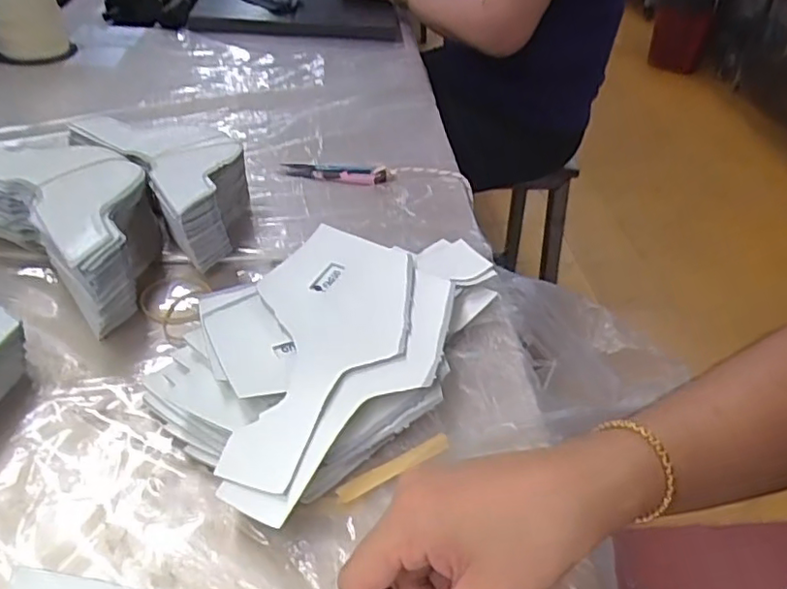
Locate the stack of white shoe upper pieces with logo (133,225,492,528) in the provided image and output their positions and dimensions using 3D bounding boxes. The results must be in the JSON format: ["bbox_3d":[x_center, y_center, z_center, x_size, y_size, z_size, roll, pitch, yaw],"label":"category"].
[{"bbox_3d":[-0.032,0.023,0.407,0.148,0.035,0.244,31,46,27],"label":"stack of white shoe upper pieces with logo"}]

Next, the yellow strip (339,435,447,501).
[{"bbox_3d":[0.001,0.096,0.348,0.071,0.004,0.011,-21,47,-28],"label":"yellow strip"}]

